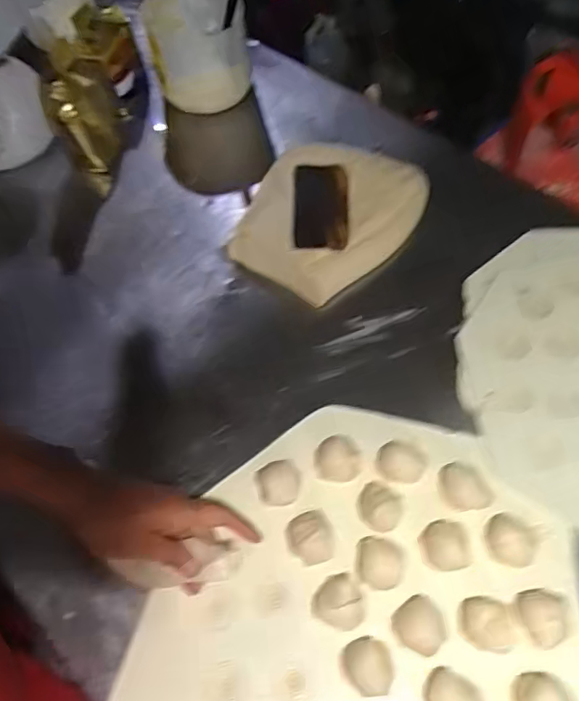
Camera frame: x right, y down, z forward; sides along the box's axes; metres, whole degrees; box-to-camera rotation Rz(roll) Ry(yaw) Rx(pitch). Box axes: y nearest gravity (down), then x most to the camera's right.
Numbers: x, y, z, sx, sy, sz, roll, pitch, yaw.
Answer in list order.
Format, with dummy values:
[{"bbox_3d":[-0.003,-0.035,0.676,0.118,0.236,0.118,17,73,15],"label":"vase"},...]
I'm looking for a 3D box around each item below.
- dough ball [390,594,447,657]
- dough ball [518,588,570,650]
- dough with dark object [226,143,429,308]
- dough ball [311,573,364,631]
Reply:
[{"bbox_3d":[0.126,0.262,0.554,0.048,0.033,0.049,-2,59,3],"label":"dough ball"},{"bbox_3d":[0.236,0.249,0.538,0.041,0.028,0.050,-6,59,0],"label":"dough ball"},{"bbox_3d":[0.051,-0.195,0.815,0.224,0.073,0.245,31,66,20],"label":"dough with dark object"},{"bbox_3d":[0.050,0.243,0.566,0.049,0.033,0.047,-2,59,3],"label":"dough ball"}]

